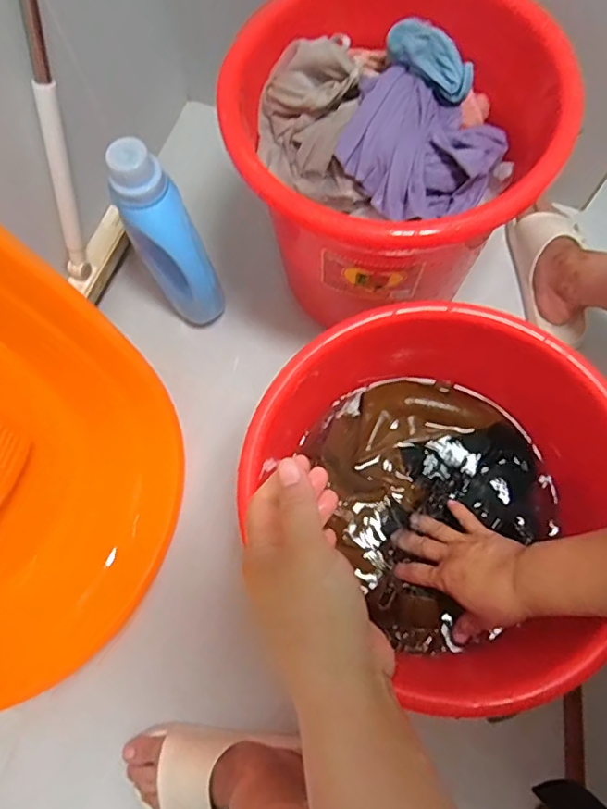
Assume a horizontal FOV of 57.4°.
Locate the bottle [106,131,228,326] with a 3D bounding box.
[{"bbox_3d":[-0.164,-0.196,0.726,0.084,0.291,0.103,-31,74,-7],"label":"bottle"}]

